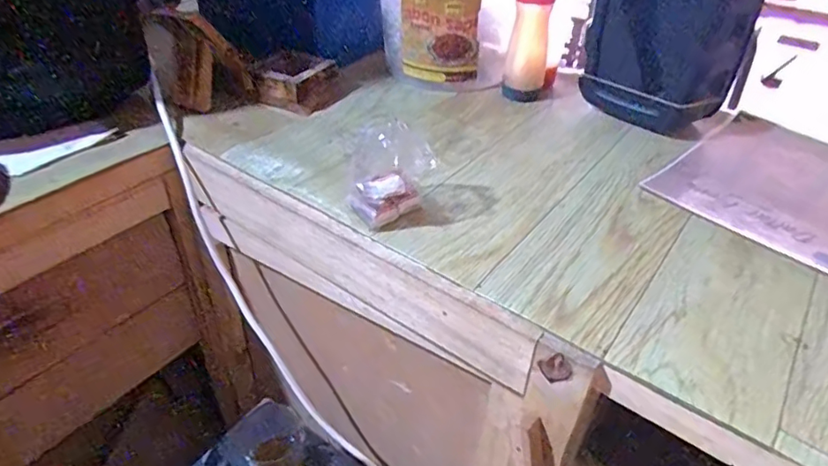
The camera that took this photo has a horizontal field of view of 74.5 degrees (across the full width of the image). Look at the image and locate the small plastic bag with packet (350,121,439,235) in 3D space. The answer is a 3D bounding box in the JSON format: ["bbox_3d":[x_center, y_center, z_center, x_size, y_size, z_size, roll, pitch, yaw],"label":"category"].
[{"bbox_3d":[-0.022,-0.059,0.555,0.085,0.105,0.055,-2,39,-3],"label":"small plastic bag with packet"}]

